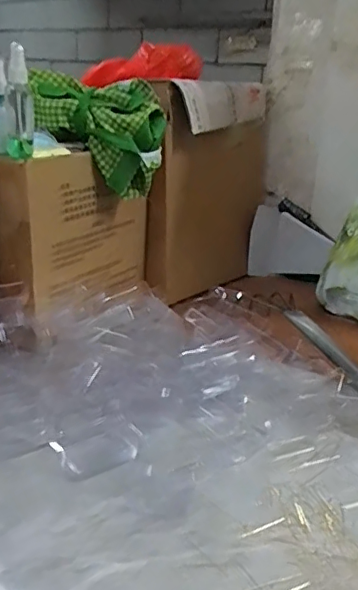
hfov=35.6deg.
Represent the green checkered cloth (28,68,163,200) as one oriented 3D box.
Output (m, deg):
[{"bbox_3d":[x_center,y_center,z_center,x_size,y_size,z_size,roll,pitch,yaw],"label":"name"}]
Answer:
[{"bbox_3d":[-0.117,-0.233,0.822,0.186,0.155,0.089,1,21,-5],"label":"green checkered cloth"}]

